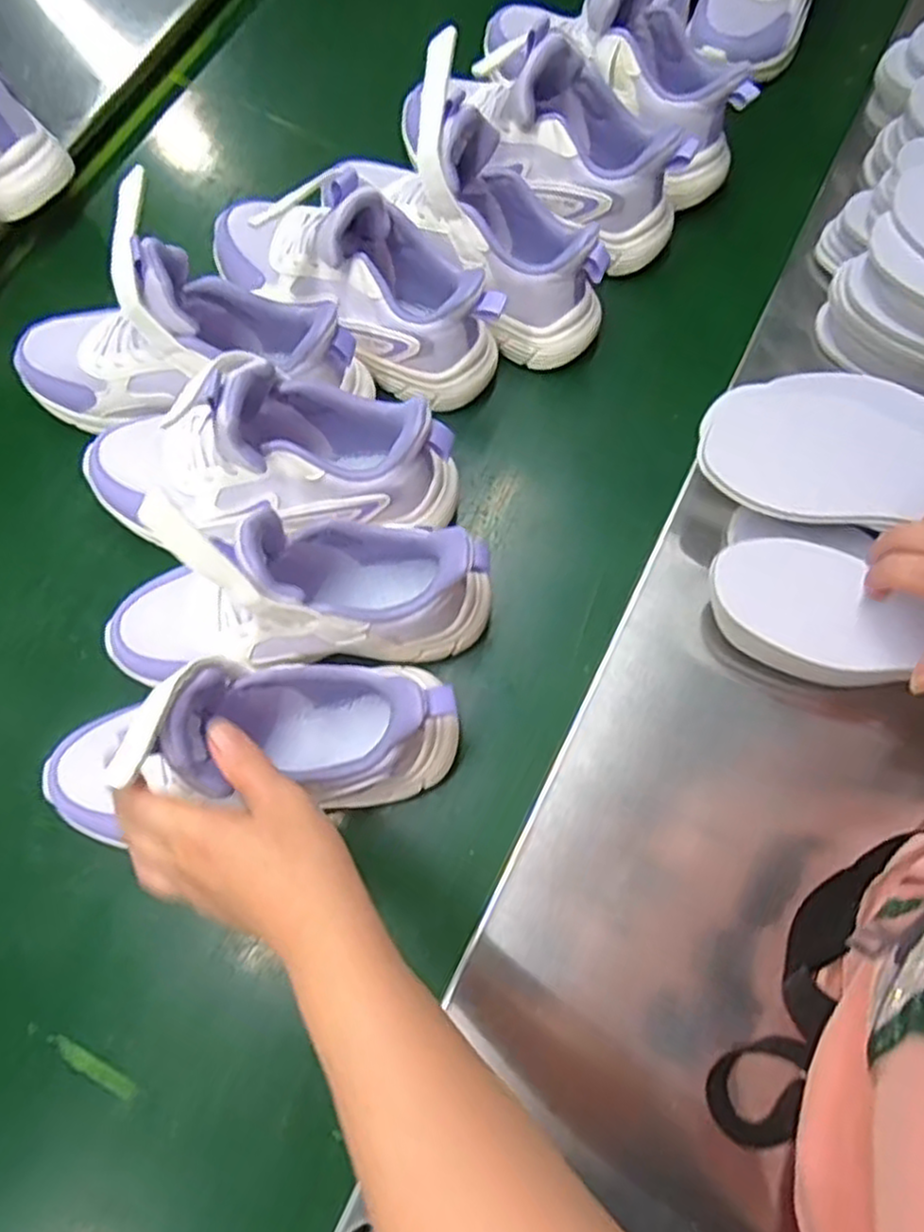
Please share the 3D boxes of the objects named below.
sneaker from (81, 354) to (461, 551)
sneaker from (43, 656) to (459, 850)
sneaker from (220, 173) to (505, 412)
[{"bbox_3d":[-0.128,-0.099,0.465,0.241,0.143,0.080,3,72,0],"label":"sneaker"},{"bbox_3d":[-0.123,0.062,0.395,0.235,0.140,0.079,-1,73,-2],"label":"sneaker"},{"bbox_3d":[-0.082,-0.243,0.519,0.238,0.124,0.088,32,75,10],"label":"sneaker"}]

